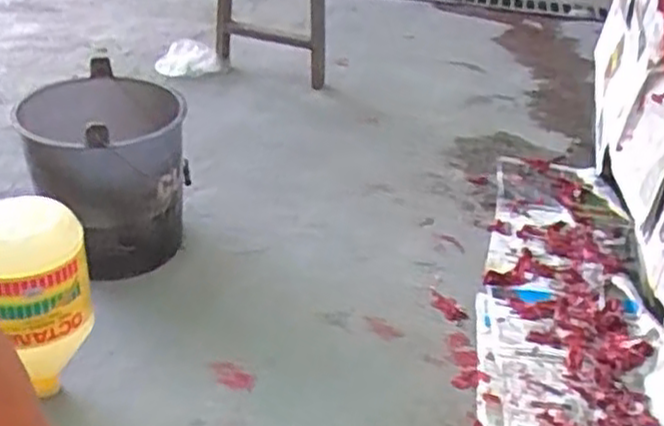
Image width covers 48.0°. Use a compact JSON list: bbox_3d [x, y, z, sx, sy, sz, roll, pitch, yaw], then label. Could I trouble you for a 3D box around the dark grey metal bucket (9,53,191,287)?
[{"bbox_3d":[-0.406,-0.071,1.370,0.263,0.302,0.269,-1,33,-9],"label":"dark grey metal bucket"}]

